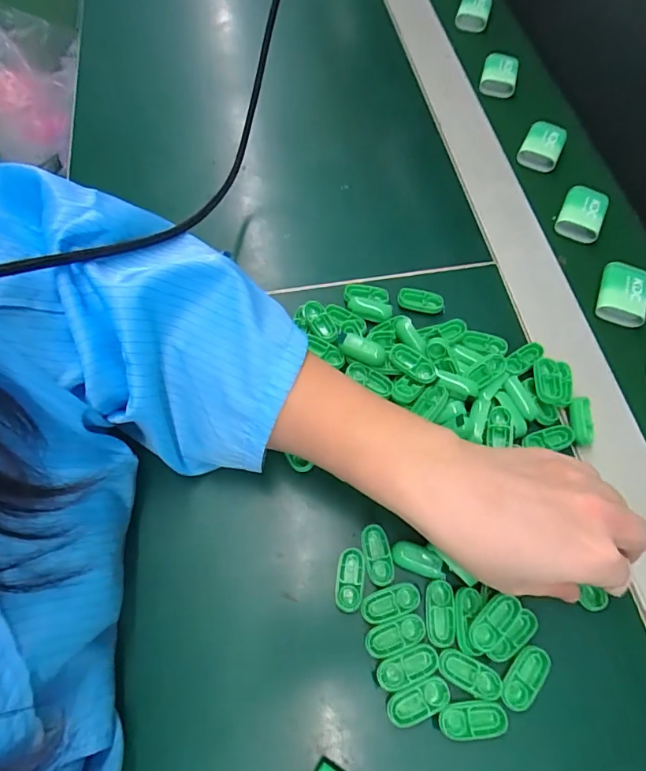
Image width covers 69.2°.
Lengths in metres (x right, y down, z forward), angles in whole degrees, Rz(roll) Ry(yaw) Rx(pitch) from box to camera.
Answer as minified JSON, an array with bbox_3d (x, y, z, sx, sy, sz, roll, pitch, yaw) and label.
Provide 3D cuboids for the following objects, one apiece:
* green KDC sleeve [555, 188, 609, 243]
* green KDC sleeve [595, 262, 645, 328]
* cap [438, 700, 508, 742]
[{"bbox_3d":[0.227,-0.151,0.408,0.036,0.017,0.047,29,68,5],"label":"green KDC sleeve"},{"bbox_3d":[0.238,-0.073,0.372,0.036,0.016,0.048,20,67,2],"label":"green KDC sleeve"},{"bbox_3d":[0.078,0.175,0.244,0.033,0.005,0.017,-3,69,-8],"label":"cap"}]

